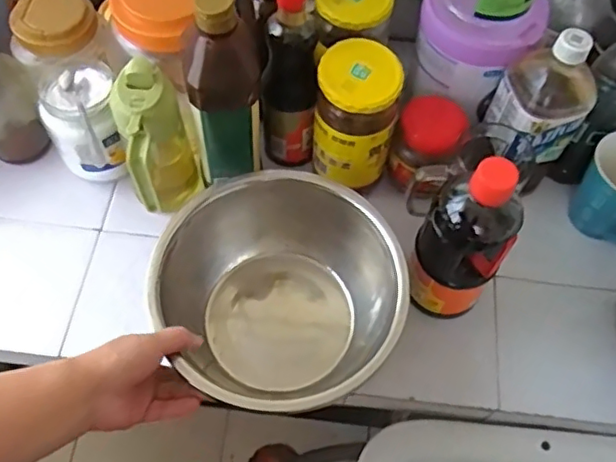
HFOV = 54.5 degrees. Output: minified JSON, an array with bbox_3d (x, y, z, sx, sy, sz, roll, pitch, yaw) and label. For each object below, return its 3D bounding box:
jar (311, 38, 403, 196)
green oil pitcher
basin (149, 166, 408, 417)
[{"bbox_3d":[0.051,-0.120,0.641,0.082,0.144,0.078,1,61,-2],"label":"jar"},{"bbox_3d":[-0.158,-0.083,0.632,0.077,0.186,0.083,-12,63,-9],"label":"green oil pitcher"},{"bbox_3d":[-0.026,0.066,0.601,0.232,0.128,0.214,1,61,-2],"label":"basin"}]

